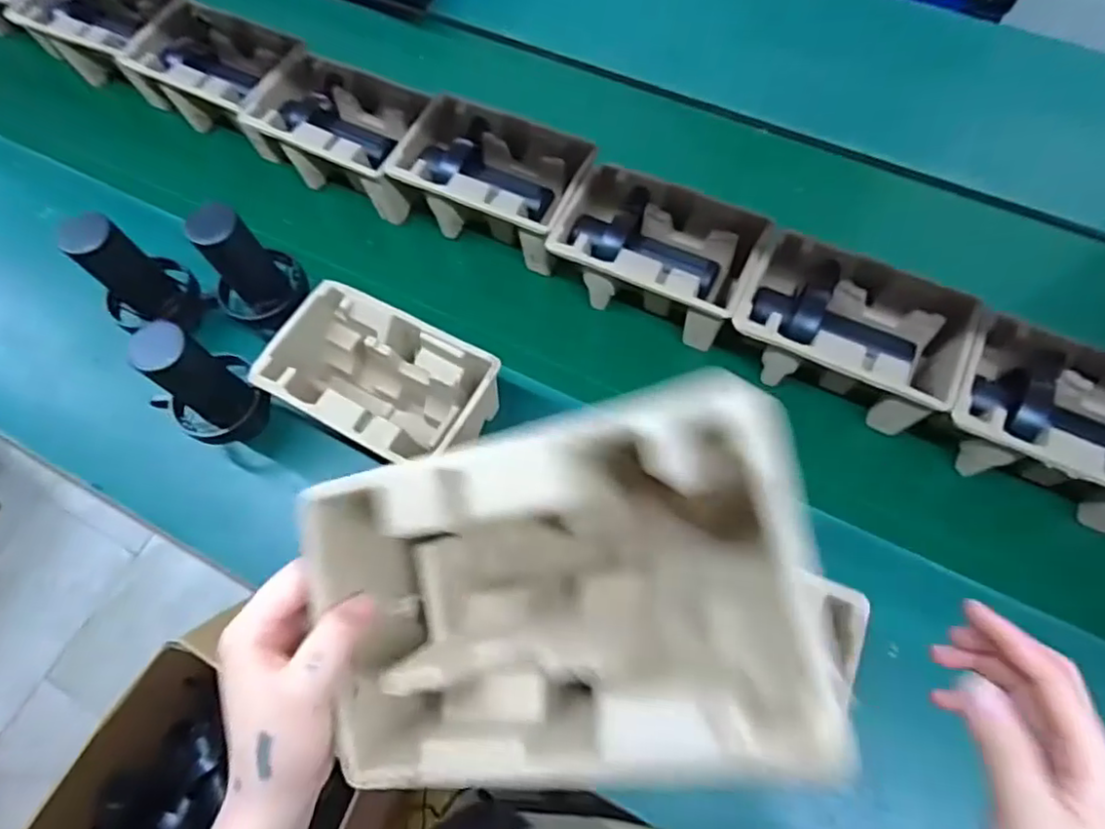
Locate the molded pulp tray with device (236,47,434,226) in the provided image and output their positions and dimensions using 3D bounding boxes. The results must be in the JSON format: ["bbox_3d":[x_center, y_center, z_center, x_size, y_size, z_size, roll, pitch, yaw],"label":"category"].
[{"bbox_3d":[-0.272,-0.367,0.838,0.233,0.099,0.148,22,69,12],"label":"molded pulp tray with device"}]

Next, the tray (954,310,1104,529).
[{"bbox_3d":[0.506,0.008,0.639,0.225,0.108,0.159,29,71,14],"label":"tray"}]

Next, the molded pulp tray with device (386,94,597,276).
[{"bbox_3d":[-0.072,-0.287,0.790,0.225,0.097,0.135,24,70,12],"label":"molded pulp tray with device"}]

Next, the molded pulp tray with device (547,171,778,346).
[{"bbox_3d":[0.117,-0.183,0.741,0.225,0.094,0.139,25,70,13],"label":"molded pulp tray with device"}]

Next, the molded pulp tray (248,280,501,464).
[{"bbox_3d":[-0.179,-0.026,0.682,0.219,0.114,0.137,25,70,13],"label":"molded pulp tray"}]

